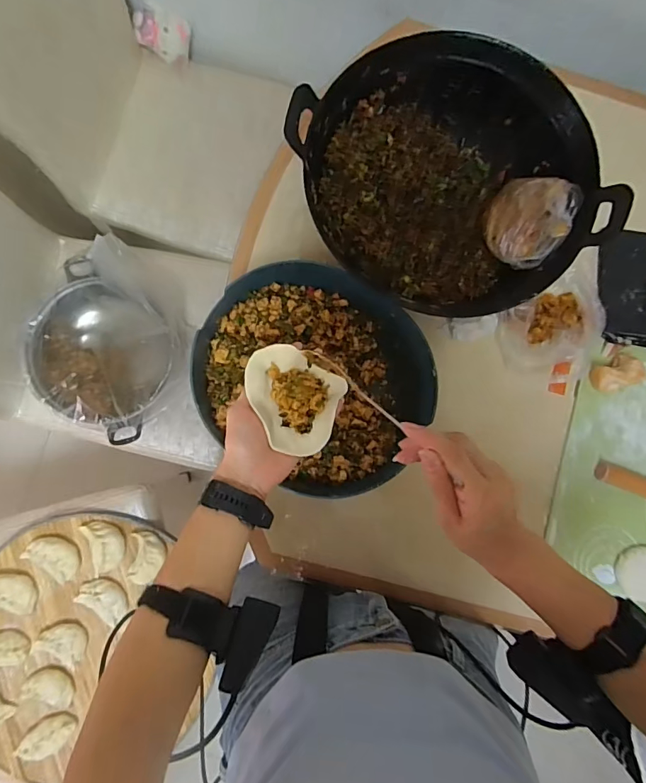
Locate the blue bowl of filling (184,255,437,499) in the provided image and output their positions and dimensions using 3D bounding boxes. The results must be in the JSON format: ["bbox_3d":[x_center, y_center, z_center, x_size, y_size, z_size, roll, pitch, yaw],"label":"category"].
[{"bbox_3d":[-0.013,-0.018,0.575,0.284,0.101,0.254,26,83,-2],"label":"blue bowl of filling"}]

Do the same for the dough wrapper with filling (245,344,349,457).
[{"bbox_3d":[-0.035,0.007,0.466,0.106,0.032,0.094,31,83,-2],"label":"dough wrapper with filling"}]

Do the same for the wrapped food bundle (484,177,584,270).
[{"bbox_3d":[0.255,-0.212,0.566,0.091,0.069,0.106,35,83,-1],"label":"wrapped food bundle"}]

